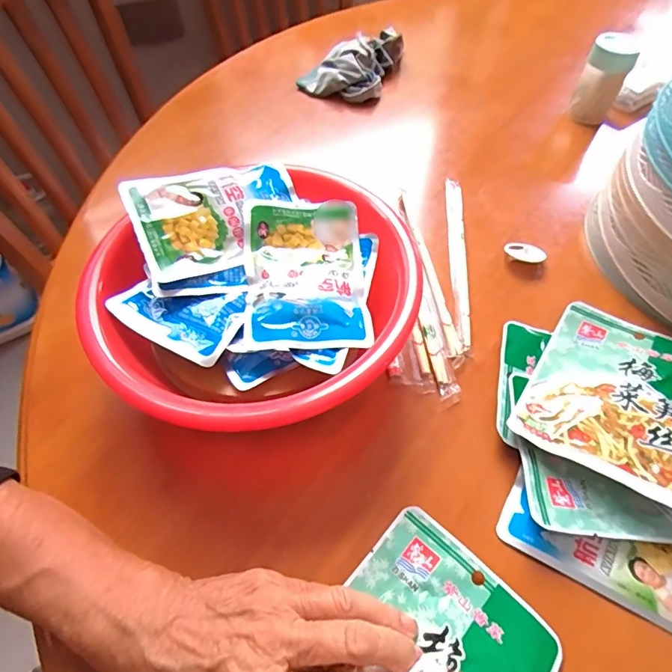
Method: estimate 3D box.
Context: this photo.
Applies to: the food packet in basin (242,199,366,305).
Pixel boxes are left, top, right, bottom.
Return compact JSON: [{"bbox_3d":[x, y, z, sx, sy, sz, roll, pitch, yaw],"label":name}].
[{"bbox_3d":[-0.023,-0.066,0.343,0.084,0.012,0.094,-4,64,-11],"label":"food packet in basin"}]

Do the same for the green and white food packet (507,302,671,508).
[{"bbox_3d":[0.200,0.037,0.319,0.110,0.011,0.145,22,49,30],"label":"green and white food packet"}]

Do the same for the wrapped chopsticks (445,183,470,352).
[{"bbox_3d":[0.110,-0.076,0.417,0.016,0.007,0.211,5,55,4],"label":"wrapped chopsticks"}]

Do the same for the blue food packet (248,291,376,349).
[{"bbox_3d":[-0.017,-0.010,0.313,0.084,0.015,0.043,0,55,0],"label":"blue food packet"}]

